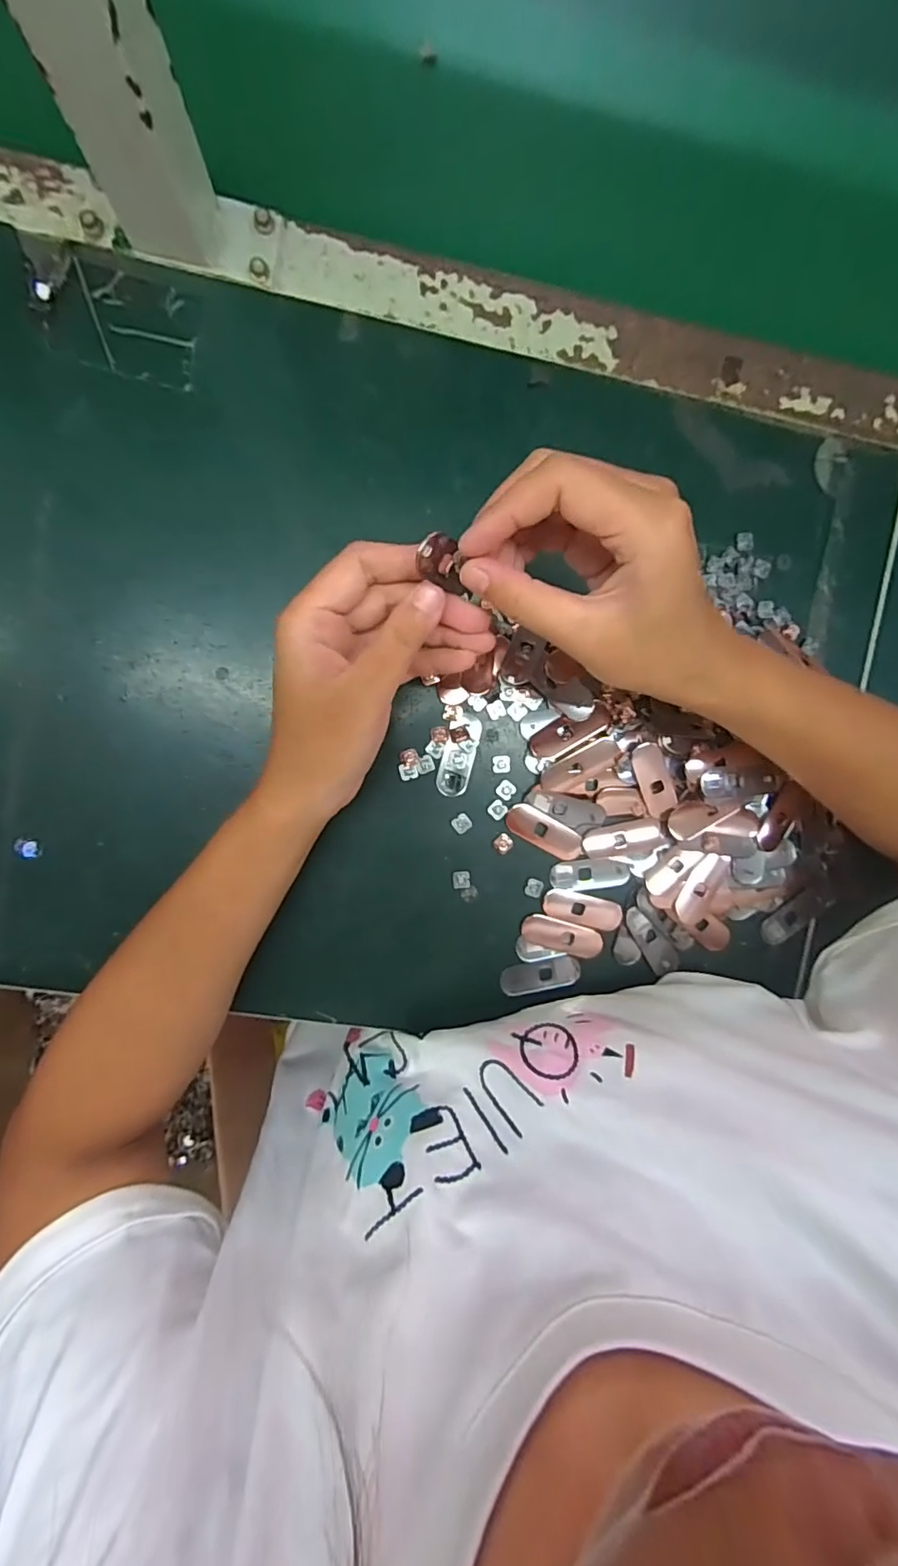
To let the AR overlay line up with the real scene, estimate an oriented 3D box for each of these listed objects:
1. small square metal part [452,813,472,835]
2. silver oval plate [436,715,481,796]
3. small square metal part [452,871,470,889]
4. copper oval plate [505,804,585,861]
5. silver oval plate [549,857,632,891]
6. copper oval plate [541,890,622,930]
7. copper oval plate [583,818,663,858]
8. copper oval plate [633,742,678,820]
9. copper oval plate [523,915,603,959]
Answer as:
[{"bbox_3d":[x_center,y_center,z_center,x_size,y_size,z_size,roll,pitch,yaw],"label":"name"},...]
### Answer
[{"bbox_3d":[0.008,0.024,0.326,0.011,0.004,0.011,-40,96,-1],"label":"small square metal part"},{"bbox_3d":[0.006,-0.016,0.322,0.019,0.004,0.048,13,92,-6],"label":"silver oval plate"},{"bbox_3d":[0.008,0.058,0.329,0.010,0.004,0.010,-8,94,-4],"label":"small square metal part"},{"bbox_3d":[0.058,0.030,0.331,0.051,0.004,0.018,29,91,-6],"label":"copper oval plate"},{"bbox_3d":[0.087,0.056,0.337,0.048,0.004,0.019,-5,94,-4],"label":"silver oval plate"},{"bbox_3d":[0.083,0.078,0.340,0.052,0.006,0.019,15,92,-6],"label":"copper oval plate"},{"bbox_3d":[0.106,0.034,0.334,0.048,0.004,0.017,-18,95,-4],"label":"copper oval plate"},{"bbox_3d":[0.123,-0.002,0.330,0.019,0.005,0.044,-23,95,-3],"label":"copper oval plate"},{"bbox_3d":[0.070,0.094,0.337,0.049,0.004,0.019,17,92,-6],"label":"copper oval plate"}]

